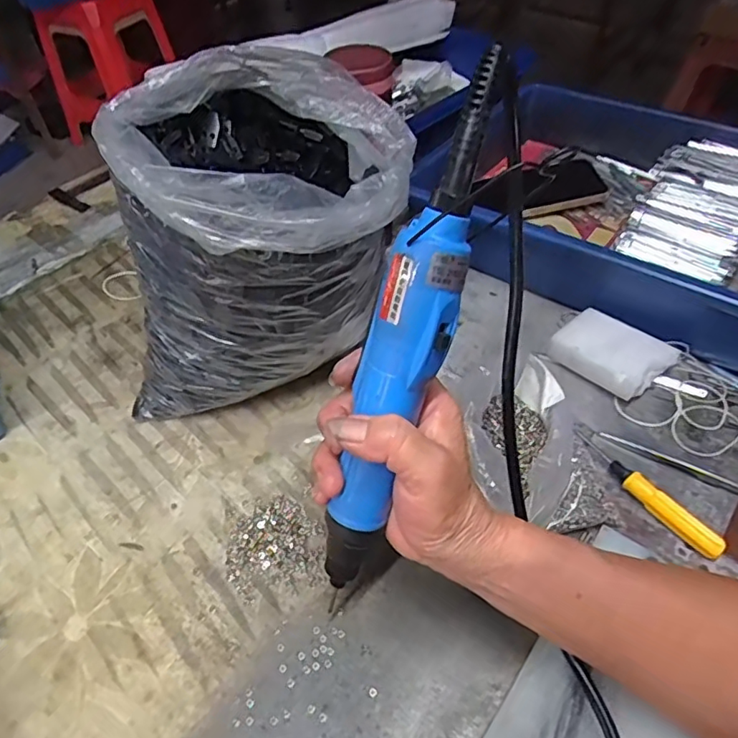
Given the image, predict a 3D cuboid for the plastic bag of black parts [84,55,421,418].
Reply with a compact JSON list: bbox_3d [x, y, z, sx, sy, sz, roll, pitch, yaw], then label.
[{"bbox_3d":[-0.074,-0.083,0.420,0.200,0.233,0.158,5,49,6],"label":"plastic bag of black parts"}]

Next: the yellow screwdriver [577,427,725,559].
[{"bbox_3d":[0.193,0.082,0.393,0.015,0.018,0.118,-26,53,-20],"label":"yellow screwdriver"}]

